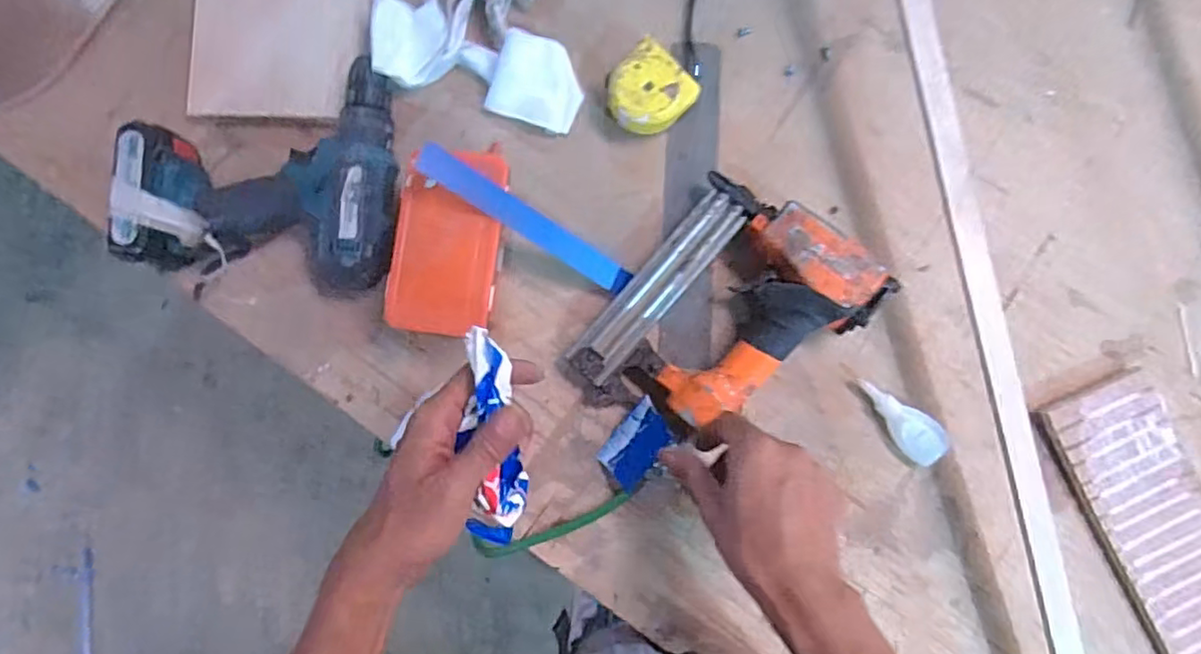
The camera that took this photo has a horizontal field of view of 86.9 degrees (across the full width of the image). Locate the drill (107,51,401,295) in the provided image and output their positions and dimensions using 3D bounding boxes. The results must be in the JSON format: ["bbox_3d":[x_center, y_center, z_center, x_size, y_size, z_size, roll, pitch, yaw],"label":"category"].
[{"bbox_3d":[-0.275,-0.109,0.521,0.222,0.070,0.179,-10,85,1],"label":"drill"}]

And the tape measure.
[{"bbox_3d":[0.040,-0.198,0.546,0.068,0.038,0.067,-42,84,0],"label":"tape measure"}]

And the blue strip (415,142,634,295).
[{"bbox_3d":[-0.060,-0.085,0.518,0.193,0.007,0.023,32,94,-16],"label":"blue strip"}]

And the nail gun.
[{"bbox_3d":[0.098,-0.003,0.518,0.164,0.057,0.217,40,89,6],"label":"nail gun"}]

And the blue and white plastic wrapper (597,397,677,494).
[{"bbox_3d":[0.031,0.098,0.531,0.044,0.011,0.070,38,100,28],"label":"blue and white plastic wrapper"}]

